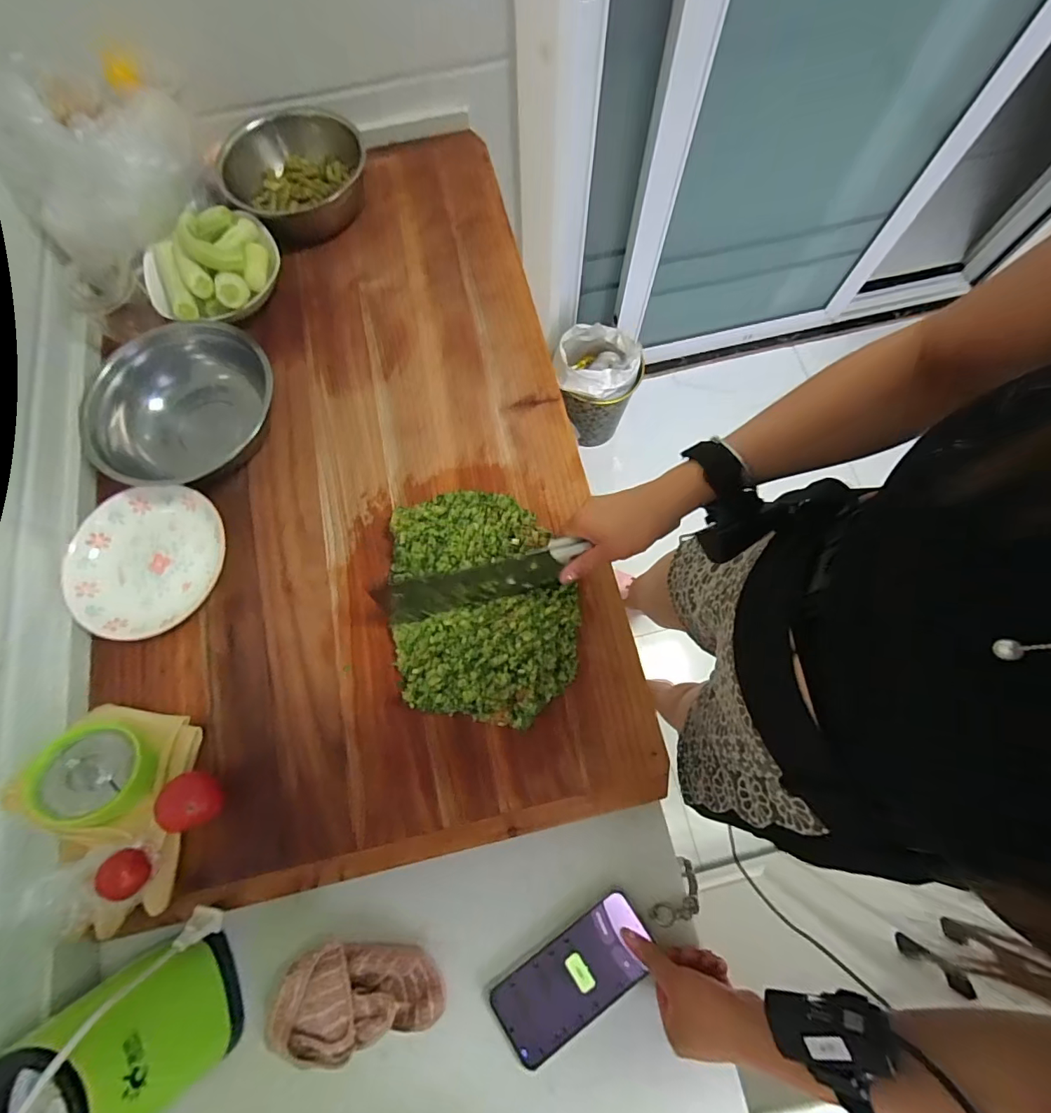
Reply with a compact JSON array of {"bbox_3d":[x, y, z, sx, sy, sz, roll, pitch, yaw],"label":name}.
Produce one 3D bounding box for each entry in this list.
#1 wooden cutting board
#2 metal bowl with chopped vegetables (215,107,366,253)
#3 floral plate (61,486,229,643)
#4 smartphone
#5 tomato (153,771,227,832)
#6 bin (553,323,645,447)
[{"bbox_3d":[-0.215,-0.138,0.595,0.526,0.028,0.930,-13,75,-5],"label":"wooden cutting board"},{"bbox_3d":[-0.320,-0.534,0.678,0.191,0.076,0.171,-22,73,-5],"label":"metal bowl with chopped vegetables"},{"bbox_3d":[-0.435,0.004,0.544,0.163,0.019,0.172,-2,74,-2],"label":"floral plate"},{"bbox_3d":[0.049,0.400,0.455,0.156,0.013,0.073,-37,78,-10],"label":"smartphone"},{"bbox_3d":[-0.320,0.234,0.459,0.048,0.050,0.048,-1,73,2],"label":"tomato"},{"bbox_3d":[0.191,-0.480,1.340,0.219,0.285,0.208,9,73,5],"label":"bin"}]

